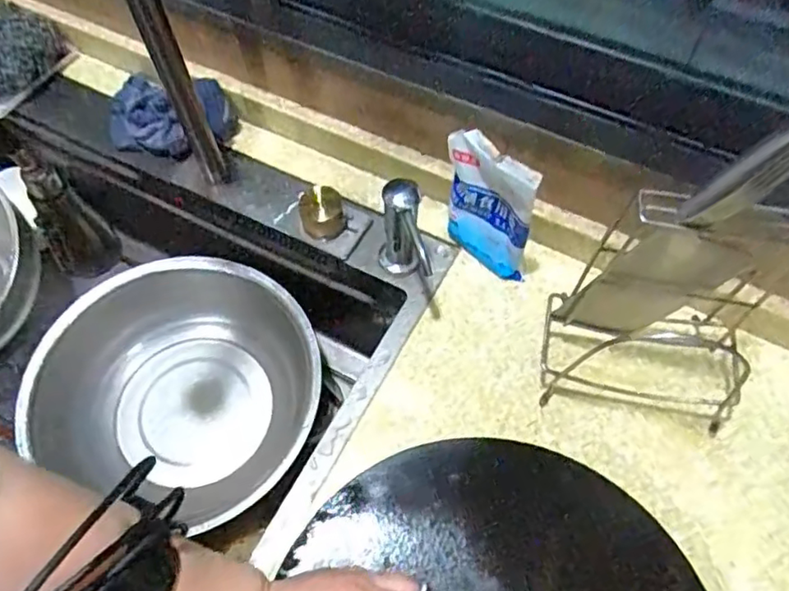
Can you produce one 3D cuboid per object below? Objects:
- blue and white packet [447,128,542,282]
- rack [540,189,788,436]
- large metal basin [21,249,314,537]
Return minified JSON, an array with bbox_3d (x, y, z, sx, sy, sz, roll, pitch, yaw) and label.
[{"bbox_3d":[0.088,-0.087,0.601,0.028,0.147,0.107,-34,66,-17],"label":"blue and white packet"},{"bbox_3d":[0.223,0.012,0.504,0.161,0.221,0.107,7,61,4],"label":"rack"},{"bbox_3d":[-0.254,0.115,0.762,0.338,0.113,0.295,25,64,14],"label":"large metal basin"}]

